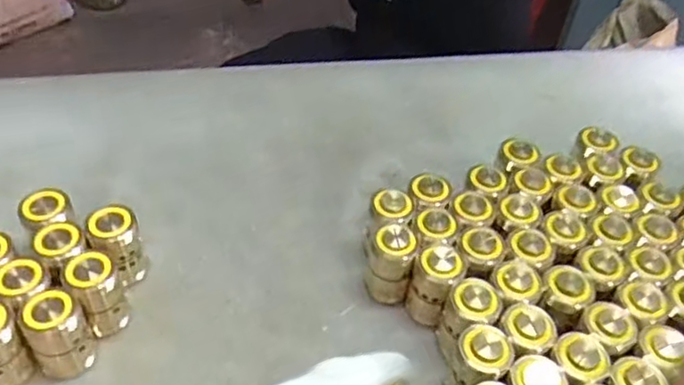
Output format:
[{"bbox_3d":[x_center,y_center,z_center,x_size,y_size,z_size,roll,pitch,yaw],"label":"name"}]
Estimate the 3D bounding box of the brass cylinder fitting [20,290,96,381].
[{"bbox_3d":[-0.200,0.103,0.440,0.035,0.067,0.030,-30,55,-32],"label":"brass cylinder fitting"}]

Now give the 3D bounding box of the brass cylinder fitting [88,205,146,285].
[{"bbox_3d":[-0.180,0.046,0.501,0.036,0.067,0.034,3,44,-3],"label":"brass cylinder fitting"}]

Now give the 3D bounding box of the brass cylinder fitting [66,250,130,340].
[{"bbox_3d":[-0.183,0.077,0.467,0.032,0.068,0.030,-23,51,-27],"label":"brass cylinder fitting"}]

